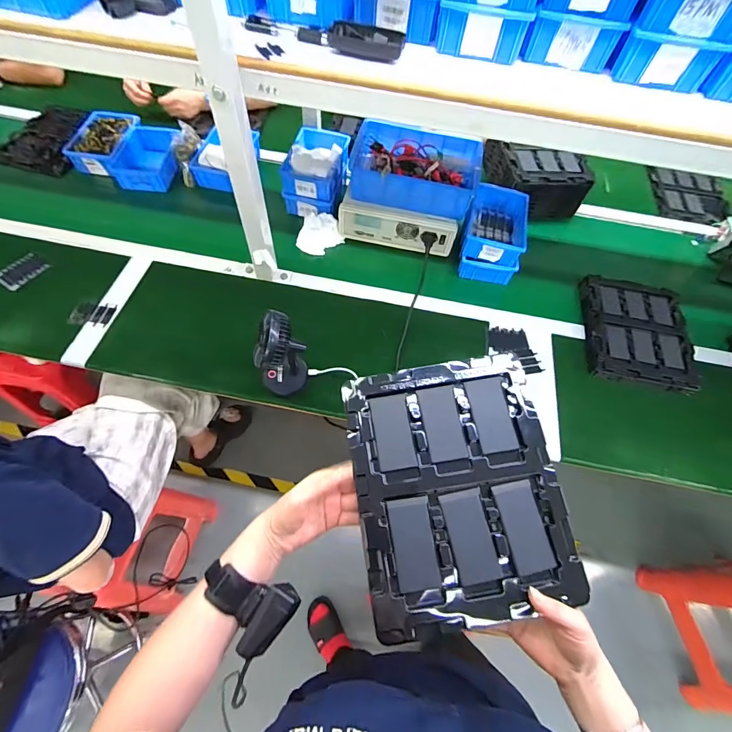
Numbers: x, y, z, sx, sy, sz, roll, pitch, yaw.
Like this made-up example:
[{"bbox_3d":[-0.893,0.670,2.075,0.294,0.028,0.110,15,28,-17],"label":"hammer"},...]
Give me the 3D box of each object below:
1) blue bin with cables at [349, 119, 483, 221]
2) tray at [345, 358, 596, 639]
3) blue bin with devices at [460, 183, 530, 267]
[{"bbox_3d":[0.124,-0.498,0.954,0.320,0.084,0.240,5,62,-1],"label":"blue bin with cables"},{"bbox_3d":[0.100,0.125,0.423,0.216,0.043,0.268,-5,62,-7],"label":"tray"},{"bbox_3d":[0.328,-0.351,0.951,0.142,0.070,0.207,17,62,5],"label":"blue bin with devices"}]

